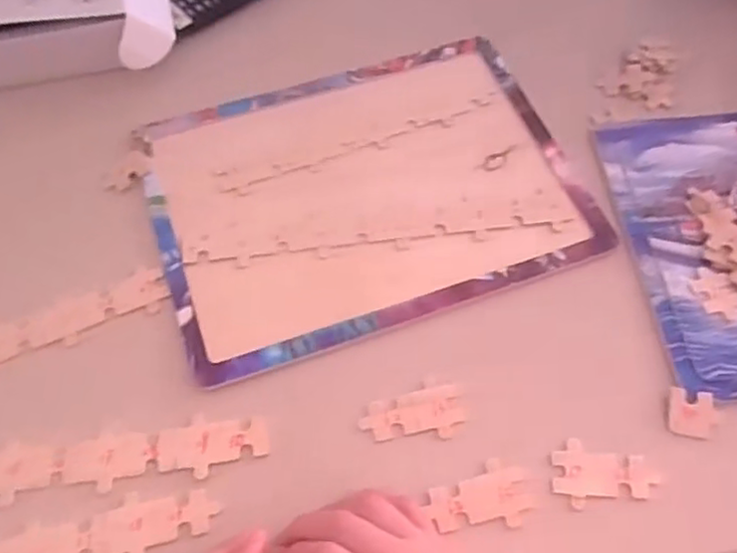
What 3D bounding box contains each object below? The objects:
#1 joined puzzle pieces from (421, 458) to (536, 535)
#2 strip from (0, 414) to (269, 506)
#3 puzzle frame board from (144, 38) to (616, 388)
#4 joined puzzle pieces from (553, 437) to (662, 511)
[{"bbox_3d":[0.063,0.126,0.376,0.059,0.004,0.035,-16,63,-8],"label":"joined puzzle pieces"},{"bbox_3d":[-0.192,0.110,0.385,0.262,0.004,0.033,-7,62,-3],"label":"strip"},{"bbox_3d":[-0.003,-0.064,0.477,0.289,0.006,0.209,-18,63,-9],"label":"puzzle frame board"},{"bbox_3d":[0.134,0.113,0.380,0.057,0.004,0.036,2,62,2],"label":"joined puzzle pieces"}]

